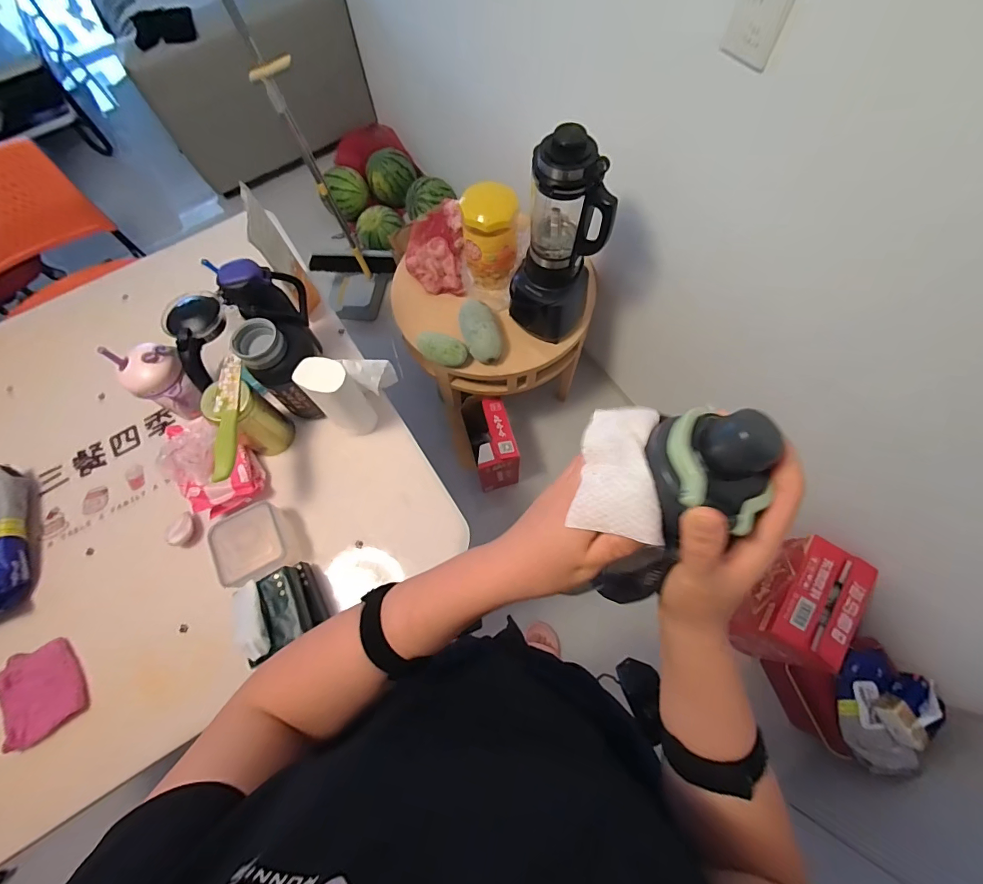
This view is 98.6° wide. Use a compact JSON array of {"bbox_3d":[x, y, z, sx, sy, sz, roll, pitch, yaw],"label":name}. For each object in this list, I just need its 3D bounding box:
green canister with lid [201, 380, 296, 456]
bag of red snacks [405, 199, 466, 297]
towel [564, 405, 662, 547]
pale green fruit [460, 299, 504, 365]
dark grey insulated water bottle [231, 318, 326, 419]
[{"bbox_3d":[-0.411,-0.034,0.724,0.080,0.147,0.070,-13,69,-3],"label":"green canister with lid"},{"bbox_3d":[-0.161,-0.570,1.229,0.172,0.068,0.293,-2,69,2],"label":"bag of red snacks"},{"bbox_3d":[0.086,0.018,0.272,0.049,0.035,0.082,-4,81,39],"label":"towel"},{"bbox_3d":[-0.031,-0.282,1.094,0.094,0.084,0.151,-14,69,-3],"label":"pale green fruit"},{"bbox_3d":[-0.337,-0.119,0.708,0.101,0.179,0.091,4,69,4],"label":"dark grey insulated water bottle"}]

